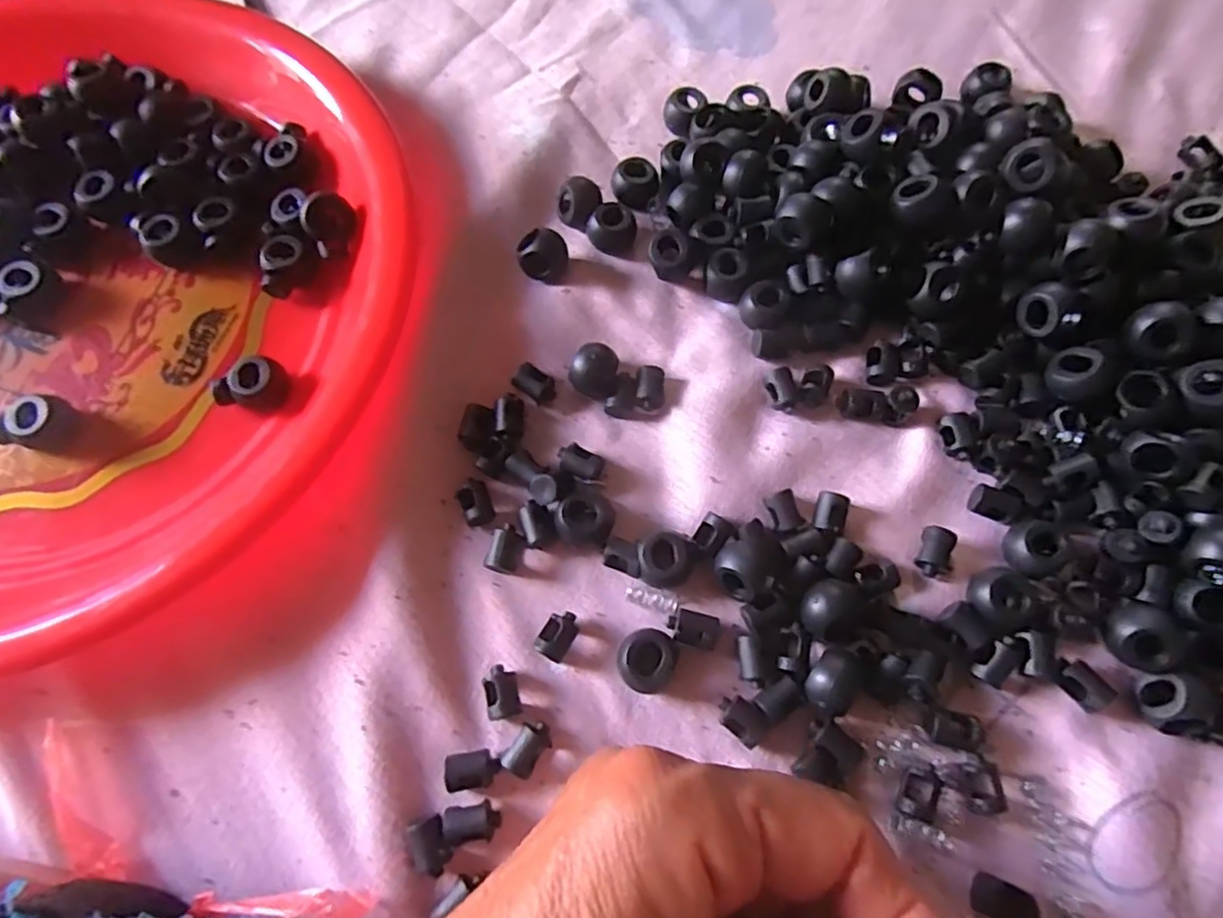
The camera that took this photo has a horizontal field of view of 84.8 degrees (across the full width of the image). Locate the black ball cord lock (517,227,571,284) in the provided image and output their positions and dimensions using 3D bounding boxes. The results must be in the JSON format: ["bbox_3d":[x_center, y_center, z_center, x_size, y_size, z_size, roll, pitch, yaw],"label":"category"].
[{"bbox_3d":[-0.024,-0.072,0.238,0.017,0.015,0.013,-6,70,-1],"label":"black ball cord lock"}]

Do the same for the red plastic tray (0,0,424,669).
[{"bbox_3d":[-0.194,-0.060,0.228,0.247,0.029,0.246,25,72,10],"label":"red plastic tray"}]

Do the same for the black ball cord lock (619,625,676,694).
[{"bbox_3d":[0.011,0.059,0.196,0.016,0.012,0.018,22,72,9],"label":"black ball cord lock"}]

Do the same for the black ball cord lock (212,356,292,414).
[{"bbox_3d":[-0.121,-0.025,0.225,0.021,0.013,0.016,4,70,2],"label":"black ball cord lock"}]

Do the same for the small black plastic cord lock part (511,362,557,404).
[{"bbox_3d":[-0.026,-0.026,0.229,0.013,0.008,0.011,33,74,12],"label":"small black plastic cord lock part"}]

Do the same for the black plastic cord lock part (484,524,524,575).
[{"bbox_3d":[-0.033,0.028,0.210,0.009,0.009,0.015,8,71,4],"label":"black plastic cord lock part"}]

